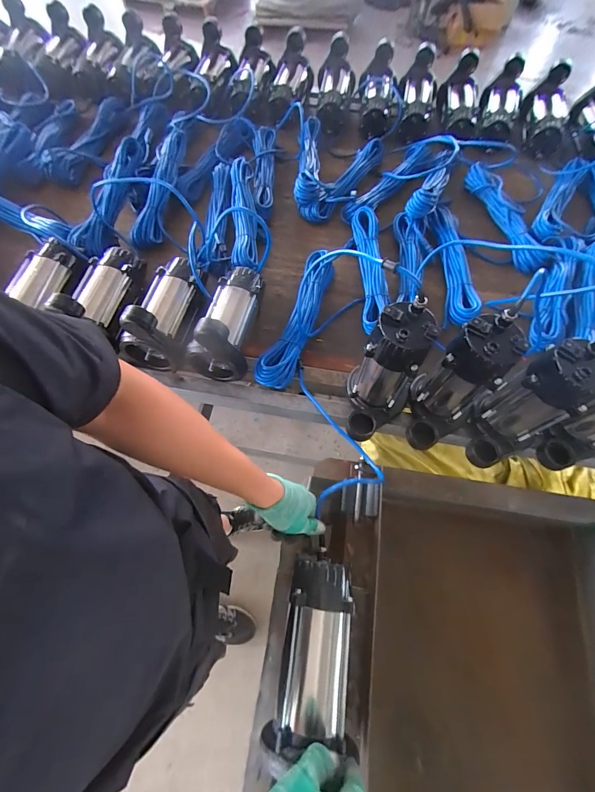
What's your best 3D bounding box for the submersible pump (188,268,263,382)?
[{"bbox_3d":[-0.140,-0.160,0.678,0.108,0.171,0.222,6,66,1],"label":"submersible pump"}]

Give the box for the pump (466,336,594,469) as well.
[{"bbox_3d":[0.385,0.025,0.550,0.104,0.226,0.139,10,66,3],"label":"pump"}]

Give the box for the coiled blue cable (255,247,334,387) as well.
[{"bbox_3d":[0.003,-0.175,0.731,0.075,0.081,0.343,19,67,7],"label":"coiled blue cable"}]

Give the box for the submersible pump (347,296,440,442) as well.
[{"bbox_3d":[0.142,-0.026,0.575,0.114,0.243,0.143,32,69,12],"label":"submersible pump"}]

